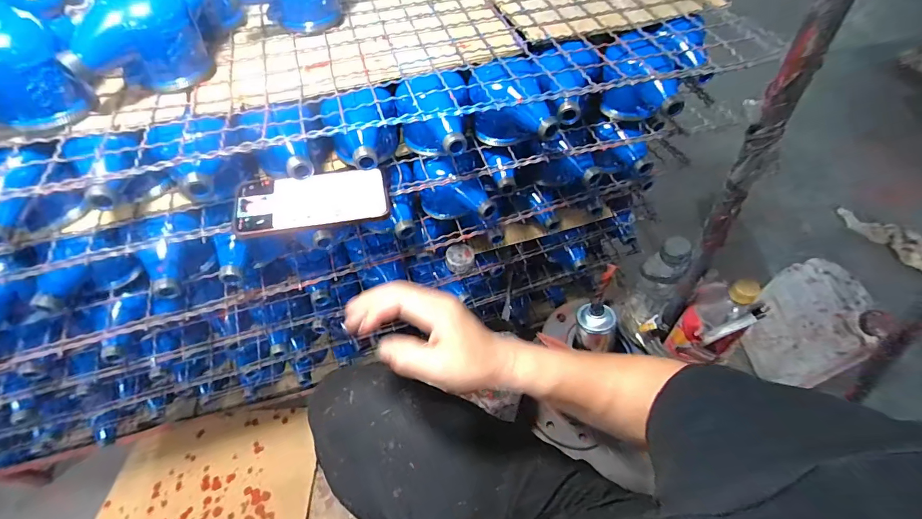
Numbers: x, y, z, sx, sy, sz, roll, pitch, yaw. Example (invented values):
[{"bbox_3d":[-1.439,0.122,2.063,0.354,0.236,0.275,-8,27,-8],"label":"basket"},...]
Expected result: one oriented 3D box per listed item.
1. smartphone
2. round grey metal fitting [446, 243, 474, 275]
[{"bbox_3d":[-0.164,-0.066,0.457,0.160,0.014,0.082,-13,55,-10],"label":"smartphone"},{"bbox_3d":[-0.001,-0.002,0.637,0.043,0.023,0.042,0,54,-1],"label":"round grey metal fitting"}]

